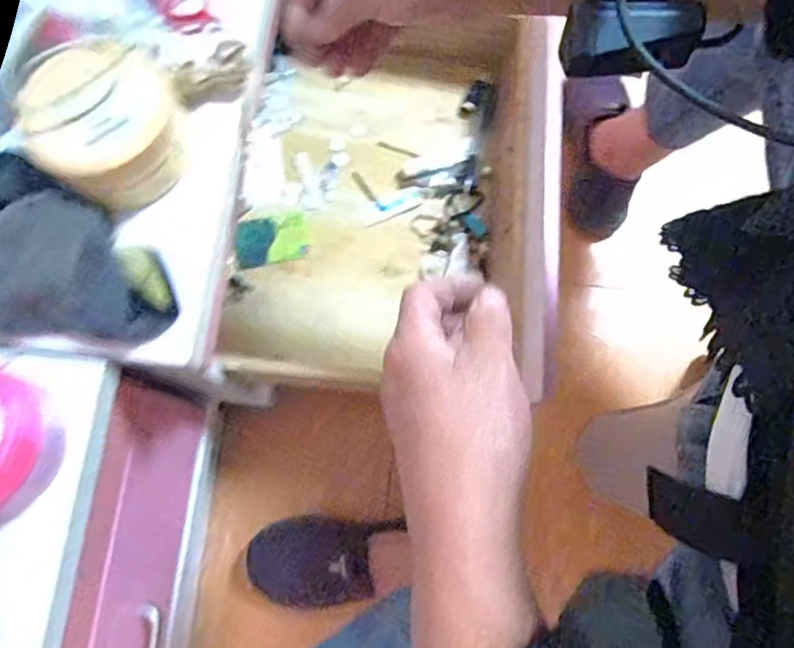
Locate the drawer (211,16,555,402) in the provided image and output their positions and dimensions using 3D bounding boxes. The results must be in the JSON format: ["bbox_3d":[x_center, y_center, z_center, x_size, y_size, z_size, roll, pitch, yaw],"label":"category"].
[{"bbox_3d":[-0.009,-0.142,0.607,0.307,0.112,0.402,5,76,1],"label":"drawer"}]

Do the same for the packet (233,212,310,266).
[{"bbox_3d":[-0.136,-0.092,0.613,0.076,0.006,0.049,-12,85,-15],"label":"packet"}]

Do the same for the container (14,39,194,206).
[{"bbox_3d":[-0.184,-0.126,0.373,0.085,0.056,0.088,0,76,0],"label":"container"}]

